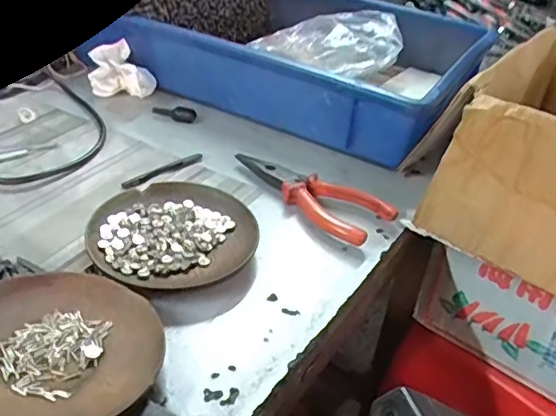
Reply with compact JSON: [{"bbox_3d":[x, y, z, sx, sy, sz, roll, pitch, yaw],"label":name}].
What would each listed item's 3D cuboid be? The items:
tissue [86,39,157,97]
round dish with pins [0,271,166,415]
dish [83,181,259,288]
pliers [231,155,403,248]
[{"bbox_3d":[-0.159,-0.137,0.587,0.065,0.039,0.047,19,36,18],"label":"tissue"},{"bbox_3d":[-0.121,0.074,0.299,0.111,0.025,0.108,-9,37,-20],"label":"round dish with pins"},{"bbox_3d":[-0.075,0.017,0.400,0.111,0.015,0.104,4,34,-3],"label":"dish"},{"bbox_3d":[0.025,-0.014,0.461,0.141,0.016,0.050,32,42,33],"label":"pliers"}]

